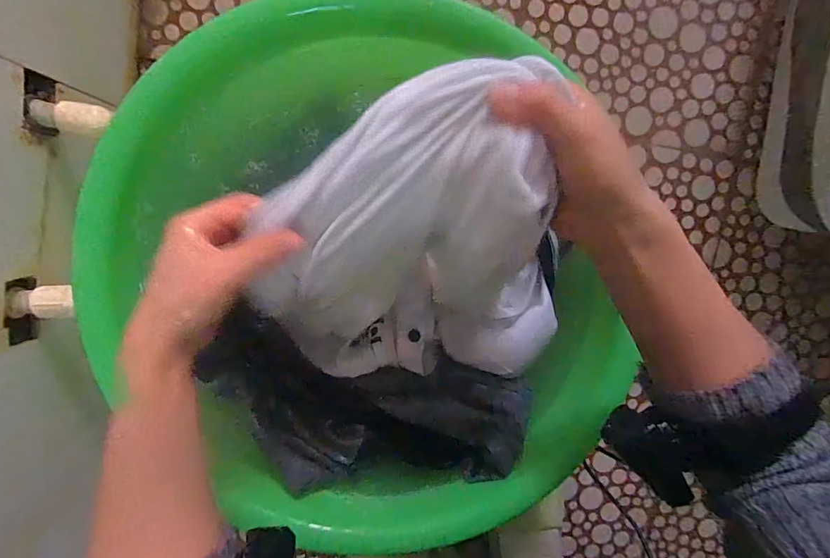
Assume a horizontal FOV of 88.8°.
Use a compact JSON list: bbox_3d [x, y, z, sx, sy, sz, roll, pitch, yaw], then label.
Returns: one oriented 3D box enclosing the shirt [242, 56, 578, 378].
[{"bbox_3d":[0.001,0.004,0.319,0.221,0.166,0.229,0,98,-2],"label":"shirt"}]

